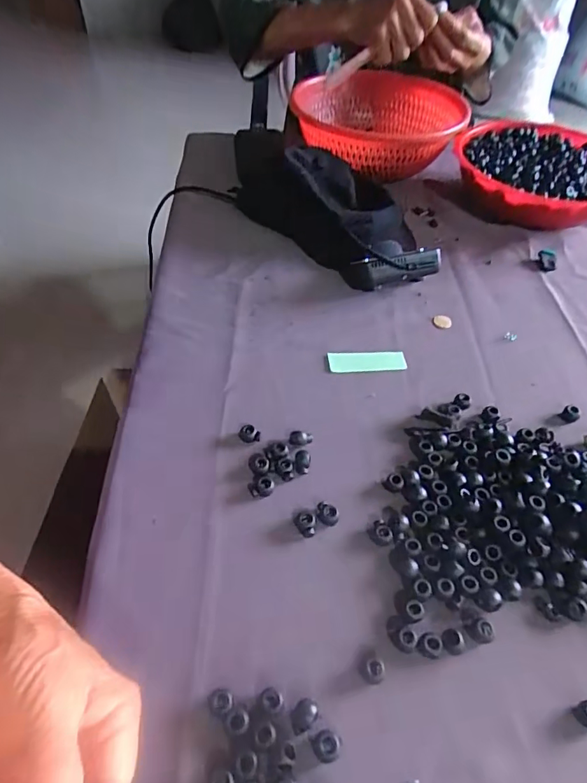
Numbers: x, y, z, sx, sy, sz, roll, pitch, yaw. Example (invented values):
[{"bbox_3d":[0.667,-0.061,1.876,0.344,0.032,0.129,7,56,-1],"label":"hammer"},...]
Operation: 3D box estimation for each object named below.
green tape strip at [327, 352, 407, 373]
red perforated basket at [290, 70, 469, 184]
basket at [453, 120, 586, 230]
[{"bbox_3d":[0.076,-0.030,0.484,0.080,0.004,0.024,-2,59,-6],"label":"green tape strip"},{"bbox_3d":[0.131,-0.418,0.739,0.274,0.080,0.243,6,50,4],"label":"red perforated basket"},{"bbox_3d":[0.345,-0.296,0.668,0.243,0.077,0.222,-3,50,-4],"label":"basket"}]

